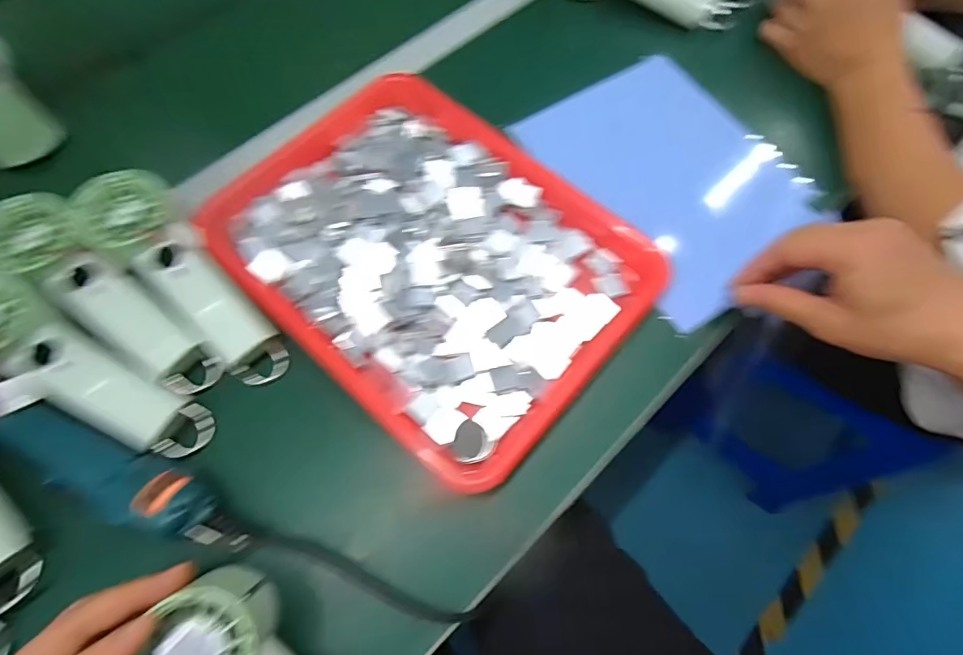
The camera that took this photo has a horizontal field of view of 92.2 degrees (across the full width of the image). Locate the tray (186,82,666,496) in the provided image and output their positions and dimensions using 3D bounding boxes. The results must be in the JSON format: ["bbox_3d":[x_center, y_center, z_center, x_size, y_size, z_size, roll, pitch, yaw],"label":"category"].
[{"bbox_3d":[-0.045,-0.070,0.390,0.341,0.031,0.249,40,74,15],"label":"tray"}]

